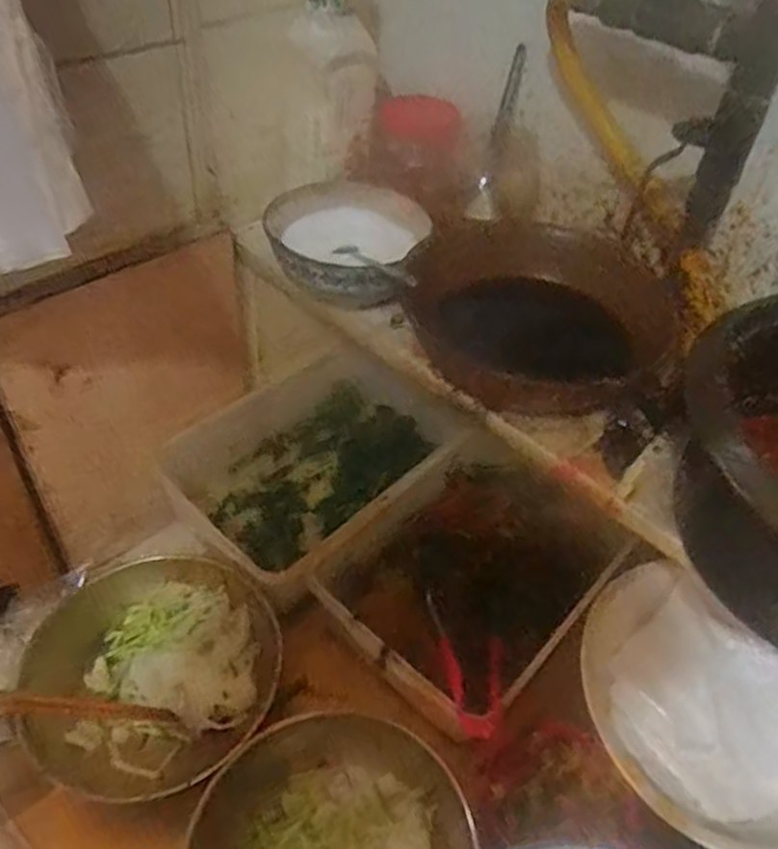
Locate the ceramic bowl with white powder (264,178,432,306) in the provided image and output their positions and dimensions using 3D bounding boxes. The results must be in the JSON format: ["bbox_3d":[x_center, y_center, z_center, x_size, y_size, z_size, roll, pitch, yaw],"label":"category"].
[{"bbox_3d":[-0.038,-0.159,0.627,0.125,0.055,0.128,12,45,8],"label":"ceramic bowl with white powder"}]

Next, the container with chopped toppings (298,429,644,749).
[{"bbox_3d":[0.092,0.159,0.741,0.214,0.117,0.309,36,53,28],"label":"container with chopped toppings"}]

